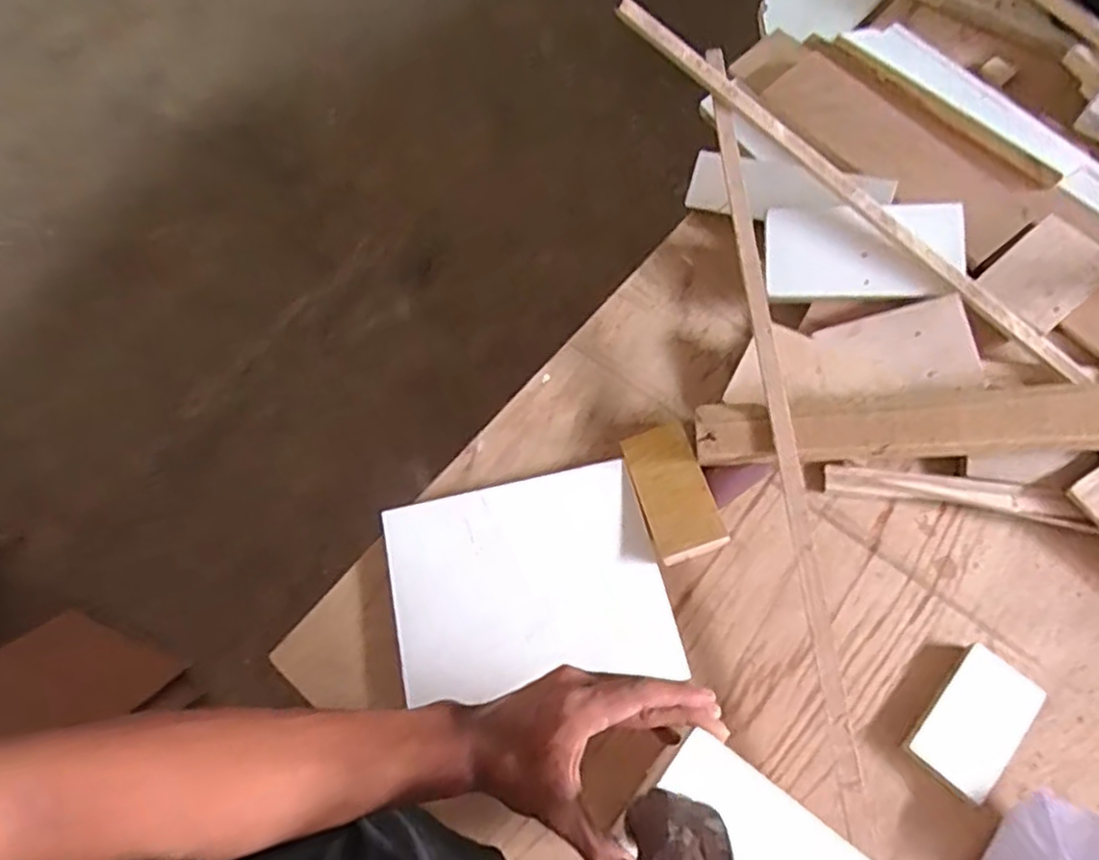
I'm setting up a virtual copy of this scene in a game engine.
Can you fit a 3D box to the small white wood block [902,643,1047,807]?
[{"bbox_3d":[0.350,0.239,0.582,0.064,0.026,0.115,40,73,18],"label":"small white wood block"}]

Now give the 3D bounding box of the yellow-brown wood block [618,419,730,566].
[{"bbox_3d":[0.116,0.058,0.670,0.068,0.046,0.134,-15,66,-4],"label":"yellow-brown wood block"}]

